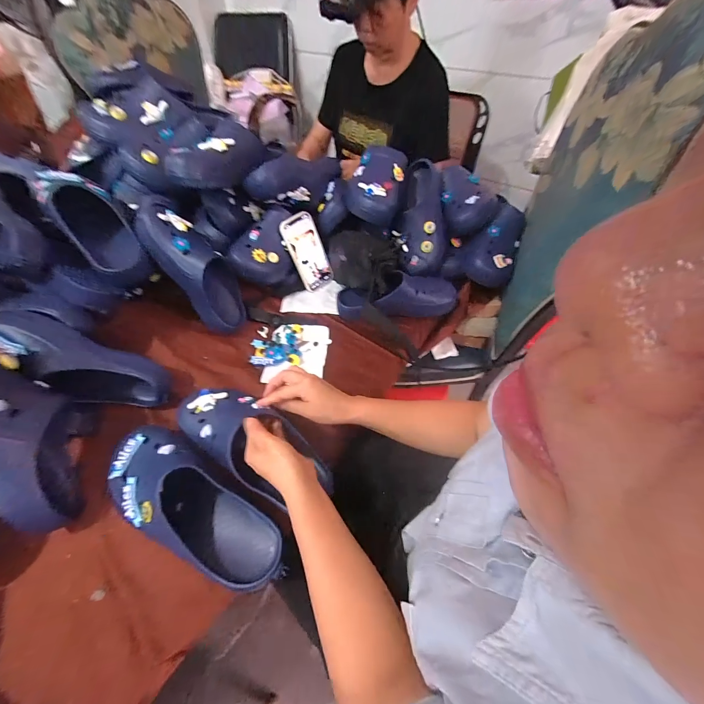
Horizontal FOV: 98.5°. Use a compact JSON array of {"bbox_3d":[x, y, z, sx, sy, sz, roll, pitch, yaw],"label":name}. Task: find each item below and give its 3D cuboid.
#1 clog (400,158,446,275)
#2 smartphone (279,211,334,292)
[{"bbox_3d":[0.163,-0.313,0.693,0.096,0.082,0.248,3,84,3],"label":"clog"},{"bbox_3d":[-0.100,-0.229,0.698,0.014,0.167,0.091,20,55,45],"label":"smartphone"}]

